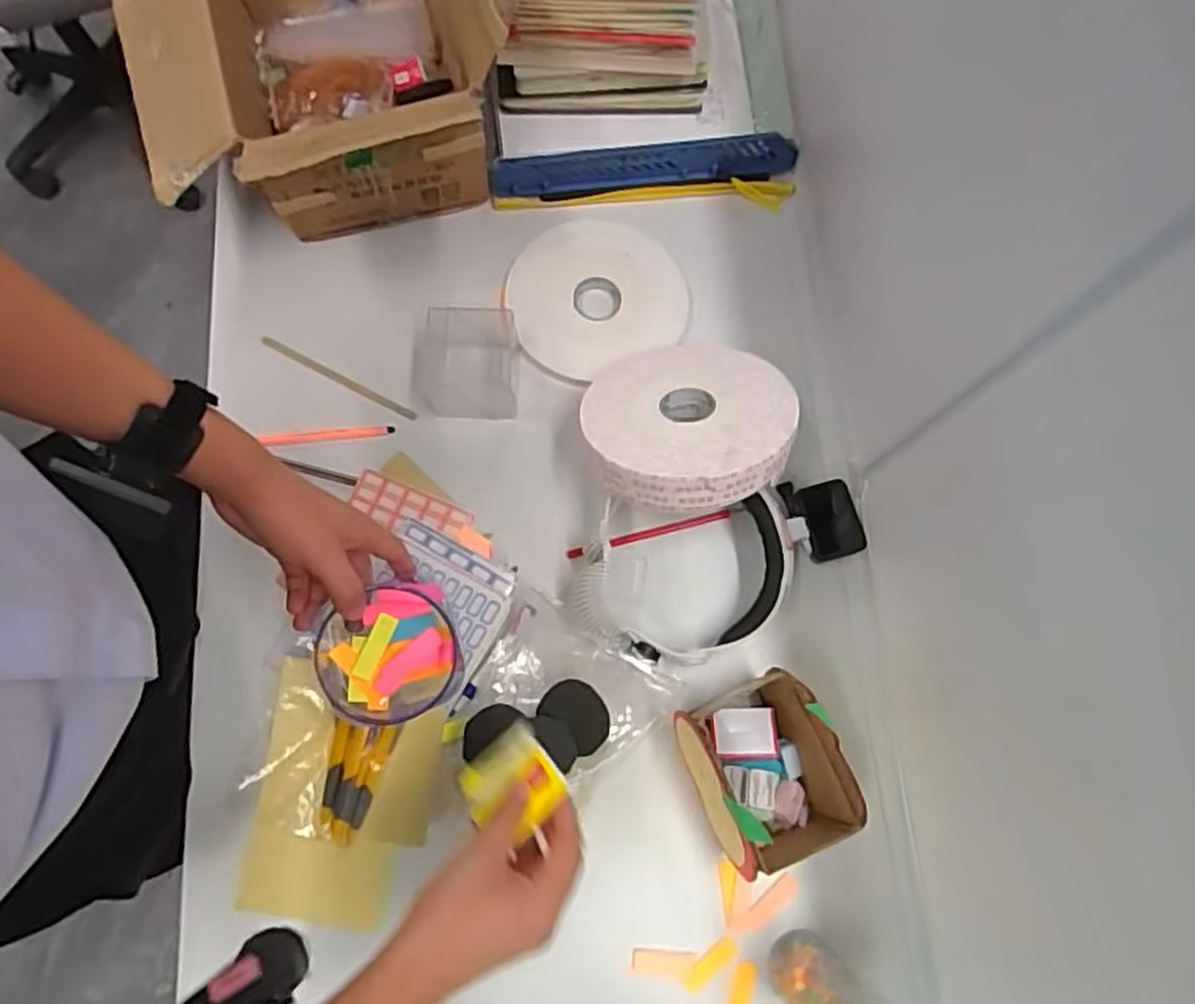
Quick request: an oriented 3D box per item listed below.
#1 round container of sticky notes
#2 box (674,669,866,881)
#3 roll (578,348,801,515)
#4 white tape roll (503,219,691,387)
[{"bbox_3d":[-0.155,0.114,0.562,0.105,0.042,0.099,1,75,-2],"label":"round container of sticky notes"},{"bbox_3d":[0.131,0.217,0.603,0.103,0.107,0.125,-22,77,-8],"label":"box"},{"bbox_3d":[0.077,-0.071,0.650,0.177,0.038,0.175,-8,46,8],"label":"roll"},{"bbox_3d":[-0.007,-0.208,0.742,0.177,0.027,0.169,1,75,-2],"label":"white tape roll"}]

